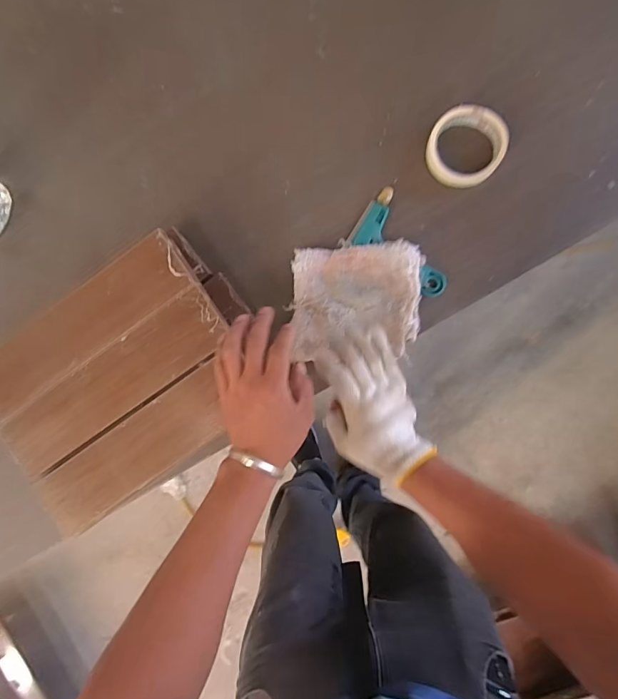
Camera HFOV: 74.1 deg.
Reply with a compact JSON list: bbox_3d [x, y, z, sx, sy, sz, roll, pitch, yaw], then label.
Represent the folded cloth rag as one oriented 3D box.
[{"bbox_3d":[0.062,-0.064,0.529,0.163,0.035,0.140,-3,91,6],"label":"folded cloth rag"}]

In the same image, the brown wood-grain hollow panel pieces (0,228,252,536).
[{"bbox_3d":[-0.236,0.041,0.540,0.344,0.066,0.249,-40,87,5],"label":"brown wood-grain hollow panel pieces"}]

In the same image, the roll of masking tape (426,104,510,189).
[{"bbox_3d":[0.201,-0.259,0.529,0.096,0.030,0.093,0,91,6],"label":"roll of masking tape"}]

